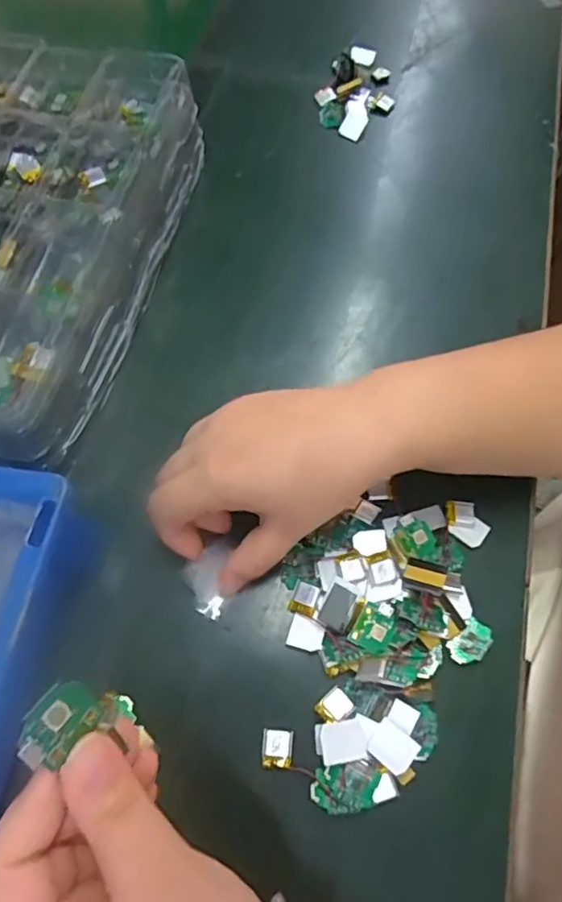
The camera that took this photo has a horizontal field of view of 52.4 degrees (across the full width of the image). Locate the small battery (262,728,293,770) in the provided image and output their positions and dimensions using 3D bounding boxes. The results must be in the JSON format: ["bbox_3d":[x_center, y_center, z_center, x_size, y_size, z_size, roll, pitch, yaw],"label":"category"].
[{"bbox_3d":[-0.002,0.148,0.285,0.015,0.004,0.017,5,65,2],"label":"small battery"}]

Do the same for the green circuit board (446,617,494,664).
[{"bbox_3d":[0.103,0.104,0.309,0.017,0.005,0.025,40,71,17],"label":"green circuit board"}]

